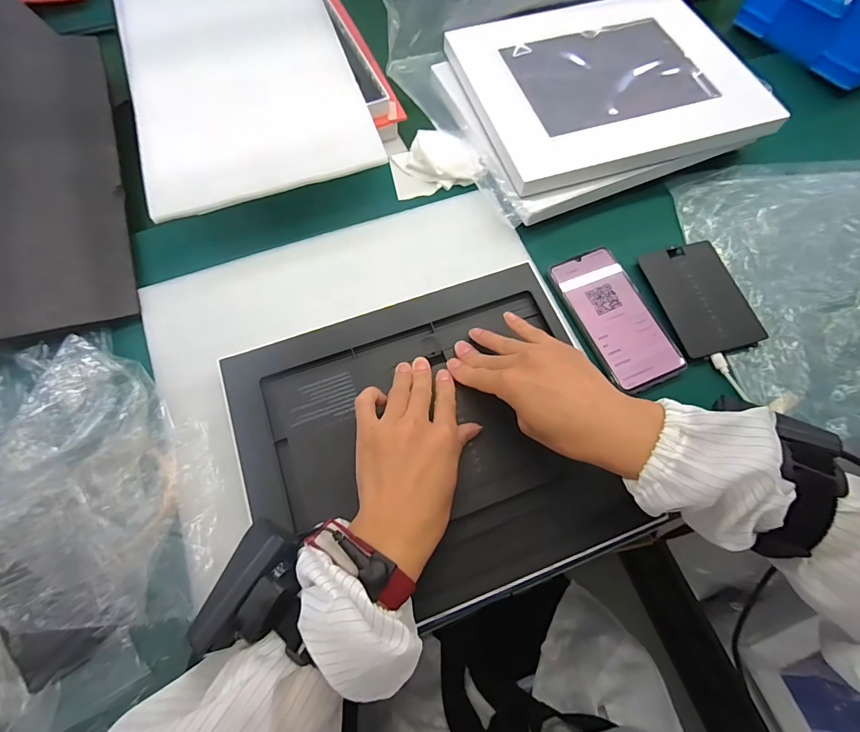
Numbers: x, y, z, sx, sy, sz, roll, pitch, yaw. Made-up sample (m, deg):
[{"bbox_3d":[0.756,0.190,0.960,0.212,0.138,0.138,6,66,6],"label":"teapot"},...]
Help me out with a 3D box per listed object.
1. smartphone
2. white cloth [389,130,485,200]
[{"bbox_3d":[0.184,-0.050,0.413,0.073,0.009,0.149,-21,71,-10],"label":"smartphone"},{"bbox_3d":[0.004,-0.232,0.471,0.098,0.020,0.071,-14,81,6],"label":"white cloth"}]

